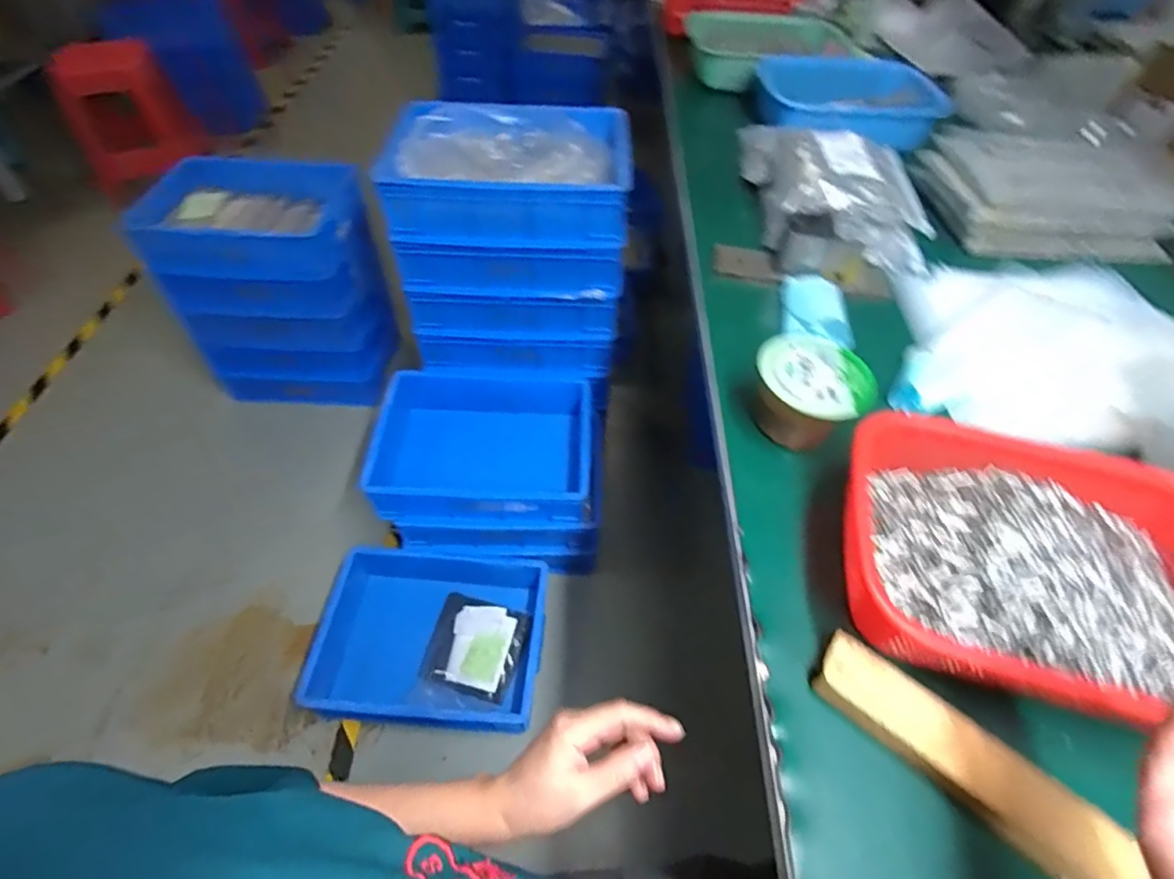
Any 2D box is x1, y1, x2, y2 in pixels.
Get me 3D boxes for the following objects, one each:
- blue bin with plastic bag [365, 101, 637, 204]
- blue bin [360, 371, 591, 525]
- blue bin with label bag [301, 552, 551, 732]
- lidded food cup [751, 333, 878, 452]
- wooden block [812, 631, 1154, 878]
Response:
[{"bbox_3d":[-0.135,-0.493,1.014,0.413,0.113,0.287,2,51,0],"label":"blue bin with plastic bag"},{"bbox_3d":[-0.219,0.017,1.170,0.451,0.125,0.311,0,51,-2],"label":"blue bin"},{"bbox_3d":[-0.304,0.386,1.117,0.424,0.096,0.321,3,51,1],"label":"blue bin with label bag"},{"bbox_3d":[0.209,-0.041,0.547,0.100,0.070,0.104,17,53,12],"label":"lidded food cup"},{"bbox_3d":[0.336,0.269,0.326,0.433,0.025,0.052,33,58,23],"label":"wooden block"}]

